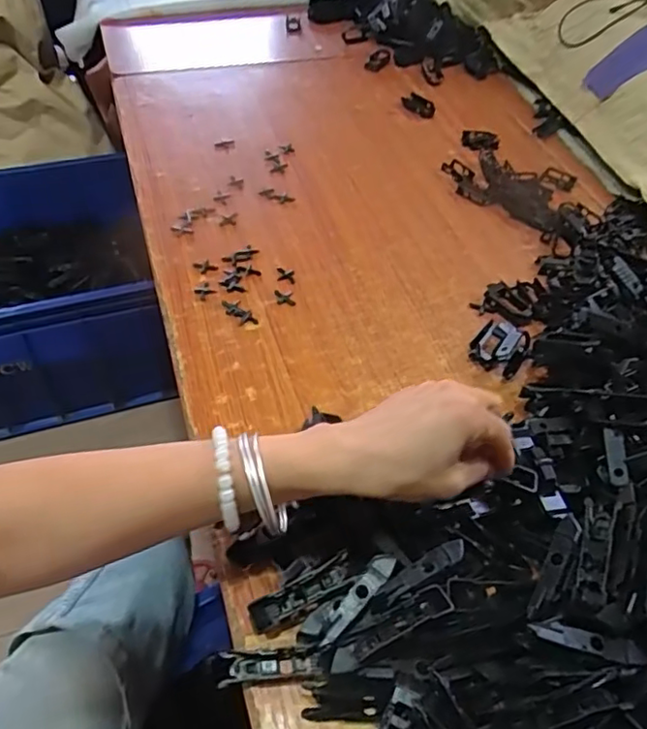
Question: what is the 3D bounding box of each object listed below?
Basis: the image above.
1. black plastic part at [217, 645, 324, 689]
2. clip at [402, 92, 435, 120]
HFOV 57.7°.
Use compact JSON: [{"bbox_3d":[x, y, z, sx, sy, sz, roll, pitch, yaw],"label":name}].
[{"bbox_3d":[-0.031,0.176,0.345,0.057,0.011,0.018,-2,51,-6],"label":"black plastic part"},{"bbox_3d":[0.127,-0.345,0.781,0.047,0.018,0.019,27,52,-2],"label":"clip"}]

